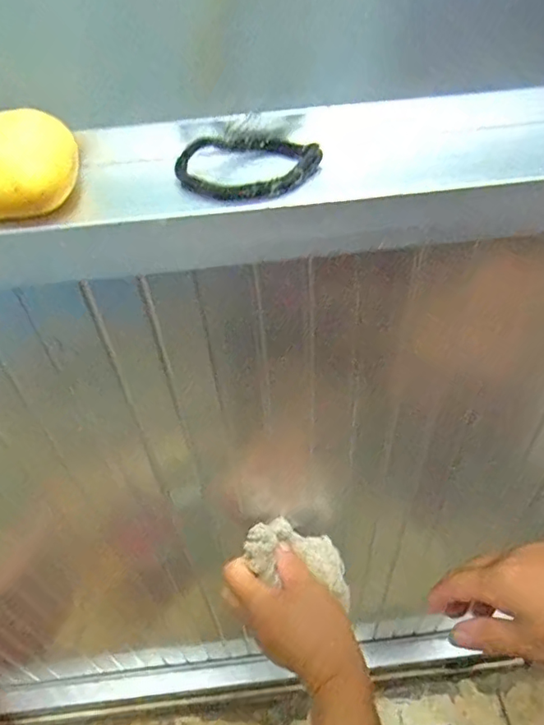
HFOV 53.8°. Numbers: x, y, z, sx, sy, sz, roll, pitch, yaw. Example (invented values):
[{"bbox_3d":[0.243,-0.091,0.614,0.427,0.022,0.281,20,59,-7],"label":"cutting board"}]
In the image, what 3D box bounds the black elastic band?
[{"bbox_3d":[-0.011,-0.075,0.207,0.056,0.005,0.048,5,47,8],"label":"black elastic band"}]

